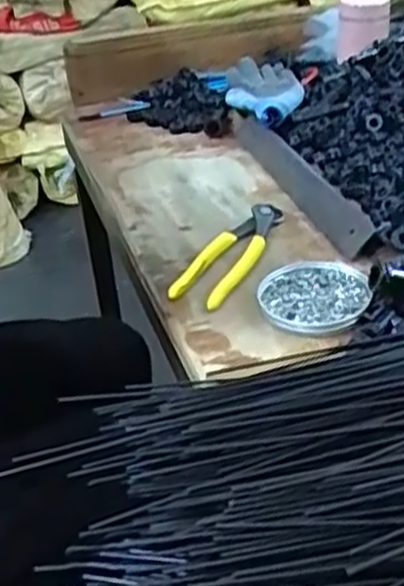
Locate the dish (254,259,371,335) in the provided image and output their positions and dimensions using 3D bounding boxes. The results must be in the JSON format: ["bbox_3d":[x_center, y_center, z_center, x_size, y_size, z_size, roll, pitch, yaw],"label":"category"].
[{"bbox_3d":[0.092,0.000,0.637,0.087,0.009,0.088,-4,34,3],"label":"dish"}]

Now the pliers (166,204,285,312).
[{"bbox_3d":[0.027,-0.037,0.702,0.050,0.013,0.158,12,38,24],"label":"pliers"}]

